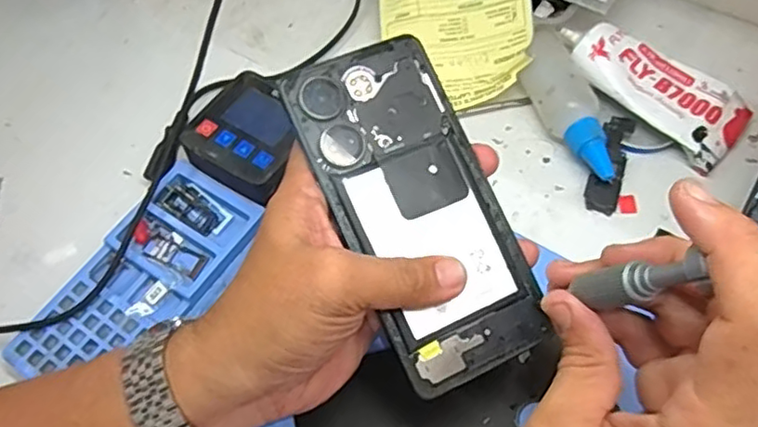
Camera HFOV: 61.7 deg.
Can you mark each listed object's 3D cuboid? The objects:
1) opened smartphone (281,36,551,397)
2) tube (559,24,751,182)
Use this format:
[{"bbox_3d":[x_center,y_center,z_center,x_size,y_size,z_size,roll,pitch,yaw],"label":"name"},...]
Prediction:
[{"bbox_3d":[0.018,-0.003,0.298,0.075,0.004,0.159,-23,83,-15],"label":"opened smartphone"},{"bbox_3d":[0.176,-0.084,0.416,0.125,0.035,0.058,36,68,21],"label":"tube"}]

